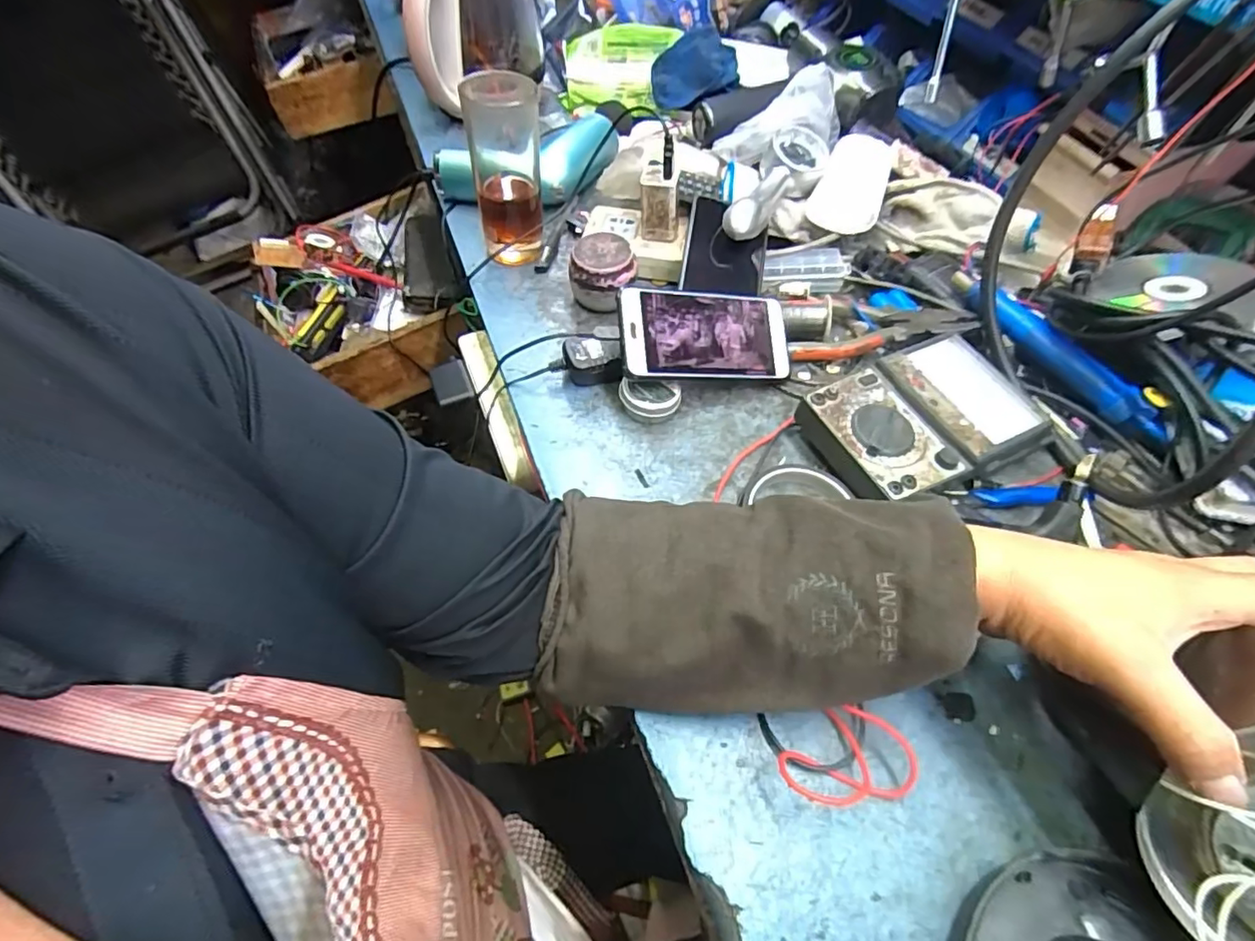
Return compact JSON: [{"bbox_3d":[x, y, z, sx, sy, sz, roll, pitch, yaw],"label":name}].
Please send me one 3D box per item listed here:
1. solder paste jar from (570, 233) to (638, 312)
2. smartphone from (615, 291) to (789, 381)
[{"bbox_3d":[-0.025,-0.184,0.544,0.060,0.052,0.059,2,54,-3],"label":"solder paste jar"},{"bbox_3d":[0.068,-0.113,0.487,0.156,0.008,0.076,-3,82,-21],"label":"smartphone"}]

